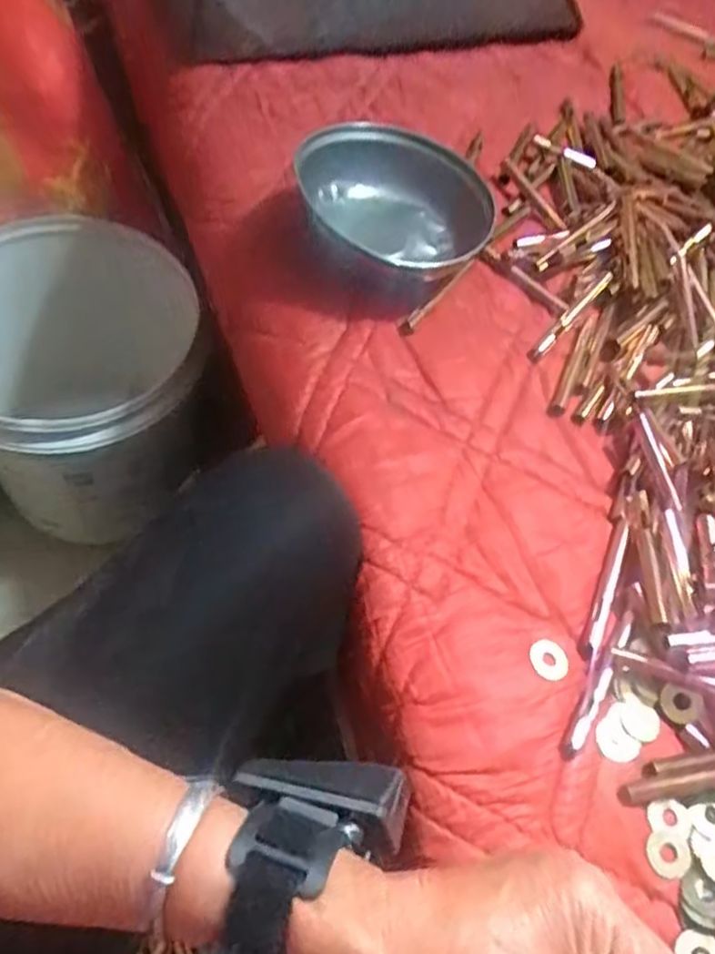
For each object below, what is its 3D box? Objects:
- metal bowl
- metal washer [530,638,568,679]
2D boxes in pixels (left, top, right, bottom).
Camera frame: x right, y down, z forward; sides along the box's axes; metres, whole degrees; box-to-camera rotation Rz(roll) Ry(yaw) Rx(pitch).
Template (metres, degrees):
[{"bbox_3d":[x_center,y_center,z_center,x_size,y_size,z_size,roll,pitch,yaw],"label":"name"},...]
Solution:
[{"bbox_3d":[0.030,-0.174,0.497,0.116,0.072,0.131,-13,62,-16],"label":"metal bowl"},{"bbox_3d":[0.103,0.097,0.384,0.020,0.004,0.021,38,61,14],"label":"metal washer"}]

